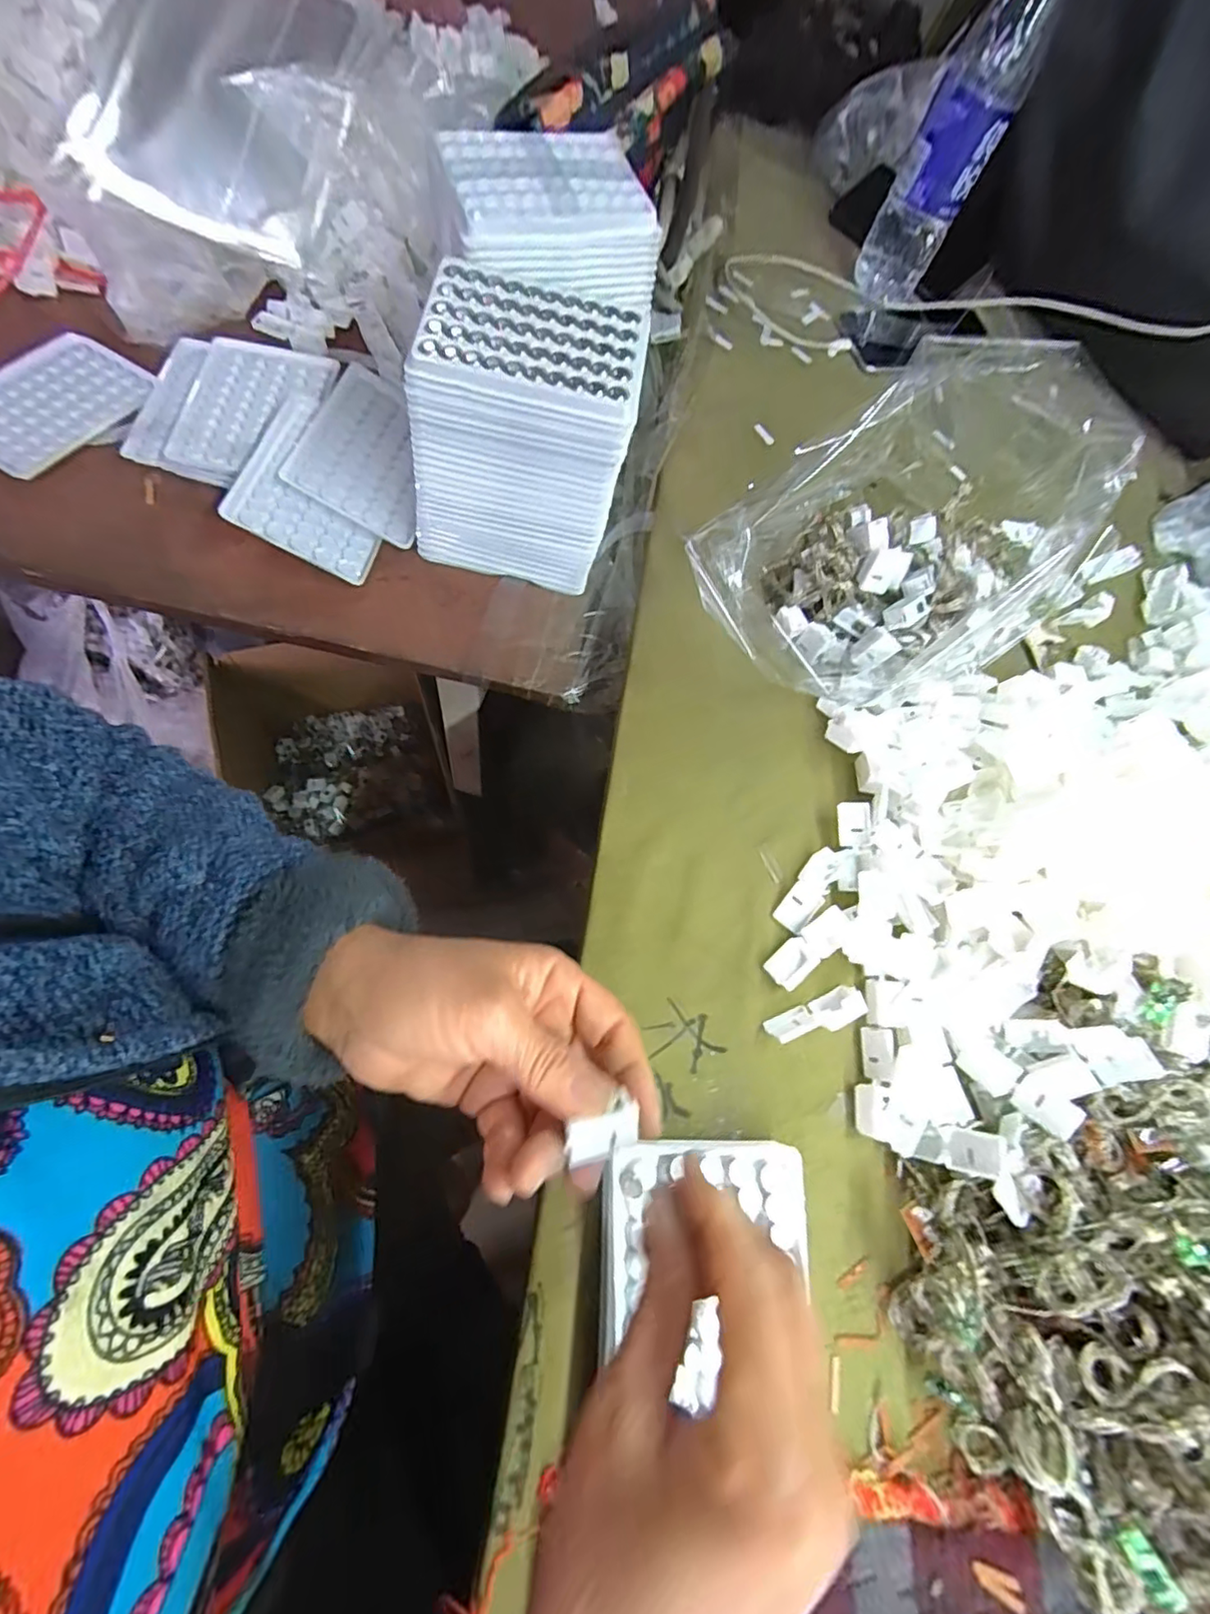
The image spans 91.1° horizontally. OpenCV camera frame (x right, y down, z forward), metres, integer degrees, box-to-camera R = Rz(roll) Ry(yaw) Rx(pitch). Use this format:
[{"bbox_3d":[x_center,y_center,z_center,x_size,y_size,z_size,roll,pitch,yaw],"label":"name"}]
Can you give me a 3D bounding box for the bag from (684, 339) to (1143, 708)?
[{"bbox_3d":[0.212,-0.179,0.385,0.262,0.108,0.165,-28,77,-17],"label":"bag"}]

